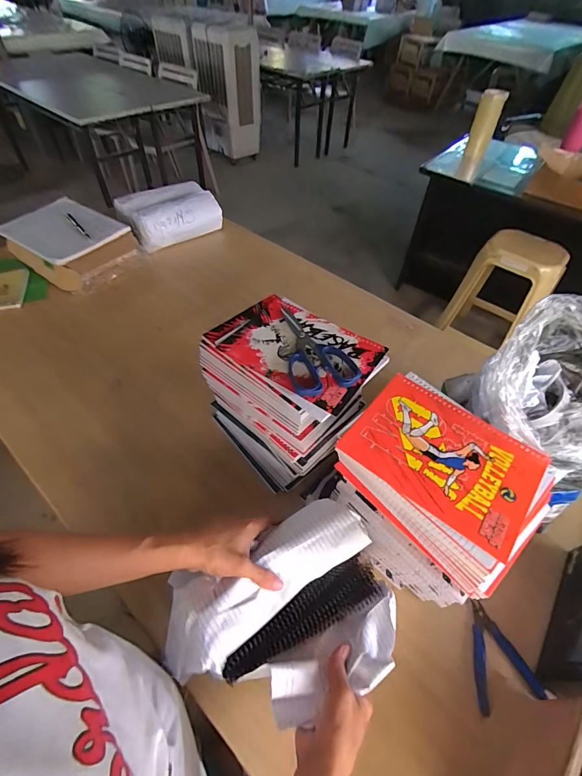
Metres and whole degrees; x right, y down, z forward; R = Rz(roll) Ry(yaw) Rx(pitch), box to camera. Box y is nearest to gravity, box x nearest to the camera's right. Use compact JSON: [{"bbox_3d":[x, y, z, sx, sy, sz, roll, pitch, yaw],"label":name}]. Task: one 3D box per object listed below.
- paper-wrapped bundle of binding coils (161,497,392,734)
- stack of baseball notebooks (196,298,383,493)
[{"bbox_3d":[-0.010,0.262,0.431,0.253,0.077,0.192,-22,55,-19],"label":"paper-wrapped bundle of binding coils"},{"bbox_3d":[-0.003,0.013,0.595,0.173,0.231,0.223,-35,60,-27],"label":"stack of baseball notebooks"}]

